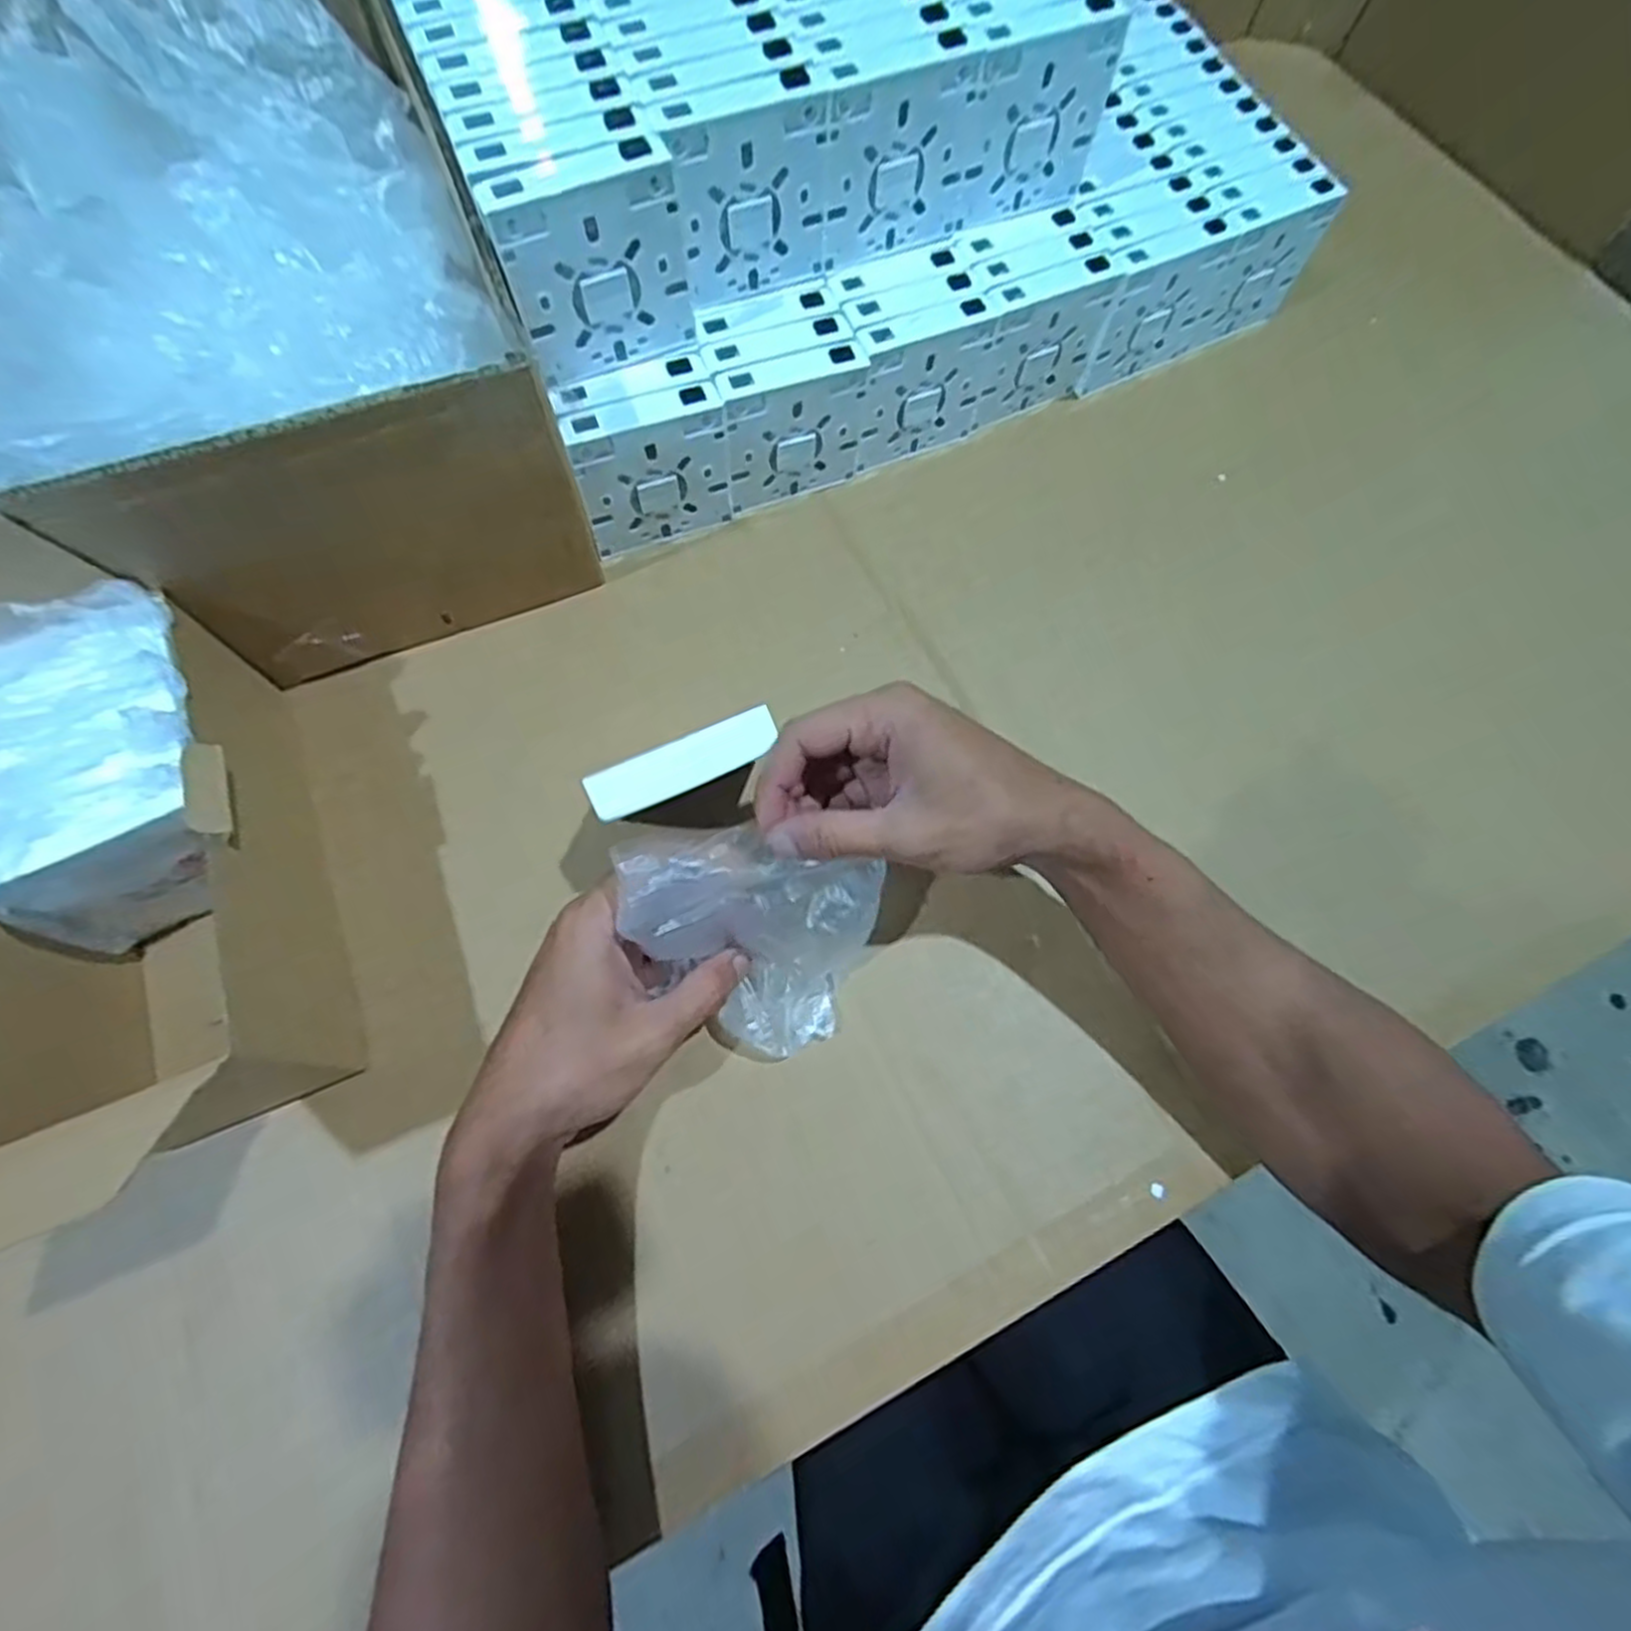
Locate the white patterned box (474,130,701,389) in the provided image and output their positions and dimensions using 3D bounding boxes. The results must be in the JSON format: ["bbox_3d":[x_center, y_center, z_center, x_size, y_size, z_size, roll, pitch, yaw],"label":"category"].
[{"bbox_3d":[-0.104,-0.262,0.363,0.085,0.085,0.017,-24,70,-10],"label":"white patterned box"}]

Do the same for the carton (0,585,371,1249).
[{"bbox_3d":[-0.327,0.025,0.310,0.178,0.145,0.205,-24,70,-10],"label":"carton"}]

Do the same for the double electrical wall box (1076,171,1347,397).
[{"bbox_3d":[0.256,-0.352,0.504,0.173,0.086,0.028,-27,70,-11],"label":"double electrical wall box"}]

